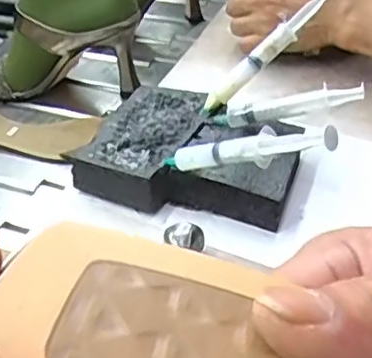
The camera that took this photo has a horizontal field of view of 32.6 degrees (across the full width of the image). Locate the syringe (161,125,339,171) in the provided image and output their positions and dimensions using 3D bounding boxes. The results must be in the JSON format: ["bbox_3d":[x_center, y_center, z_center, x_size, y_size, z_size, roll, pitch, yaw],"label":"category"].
[{"bbox_3d":[0.037,-0.020,0.429,0.148,0.018,0.019,-7,28,44],"label":"syringe"}]

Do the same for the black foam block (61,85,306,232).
[{"bbox_3d":[0.009,-0.020,0.511,0.161,0.033,0.122,13,42,20],"label":"black foam block"}]

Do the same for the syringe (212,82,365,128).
[{"bbox_3d":[0.079,-0.058,0.500,0.118,0.020,0.014,-9,36,20],"label":"syringe"}]

